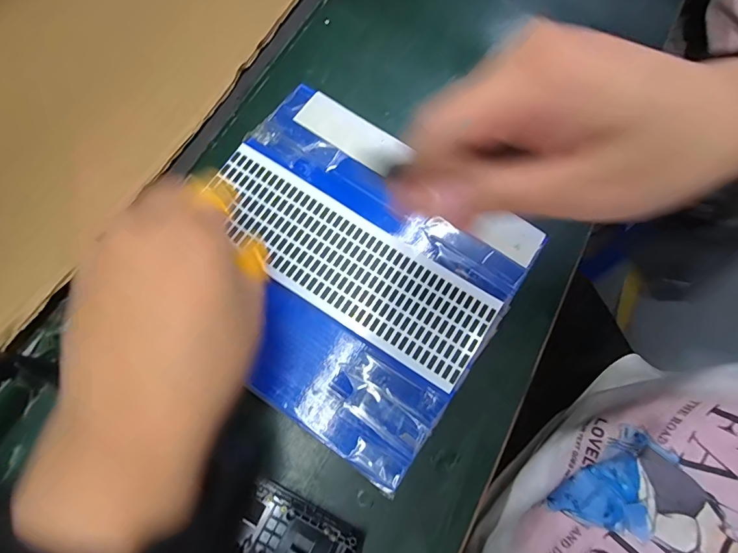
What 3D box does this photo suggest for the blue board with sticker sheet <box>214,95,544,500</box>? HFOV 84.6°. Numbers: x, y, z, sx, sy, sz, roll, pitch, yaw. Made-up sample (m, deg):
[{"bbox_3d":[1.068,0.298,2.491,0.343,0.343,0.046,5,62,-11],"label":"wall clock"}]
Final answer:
[{"bbox_3d":[-0.017,-0.009,0.263,0.201,0.014,0.186,35,76,7],"label":"blue board with sticker sheet"}]

